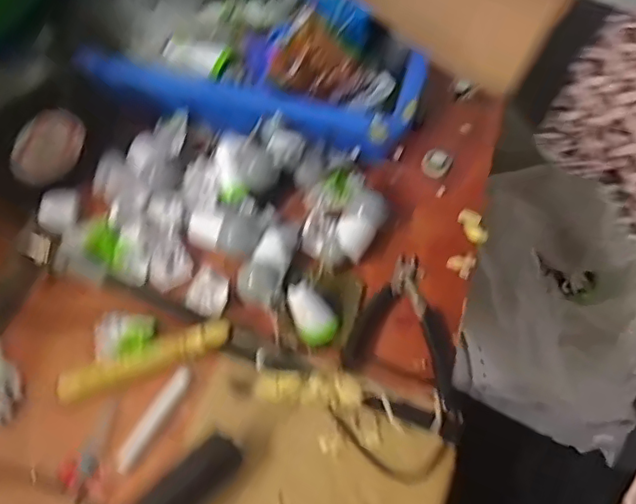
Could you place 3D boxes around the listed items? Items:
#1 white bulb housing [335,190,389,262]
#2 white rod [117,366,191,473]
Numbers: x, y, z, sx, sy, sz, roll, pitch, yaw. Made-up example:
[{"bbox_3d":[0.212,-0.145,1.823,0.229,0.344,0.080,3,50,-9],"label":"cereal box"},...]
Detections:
[{"bbox_3d":[0.036,-0.024,0.505,0.031,0.033,0.058,31,66,15],"label":"white bulb housing"},{"bbox_3d":[-0.124,0.125,0.449,0.017,0.011,0.083,30,66,15],"label":"white rod"}]

